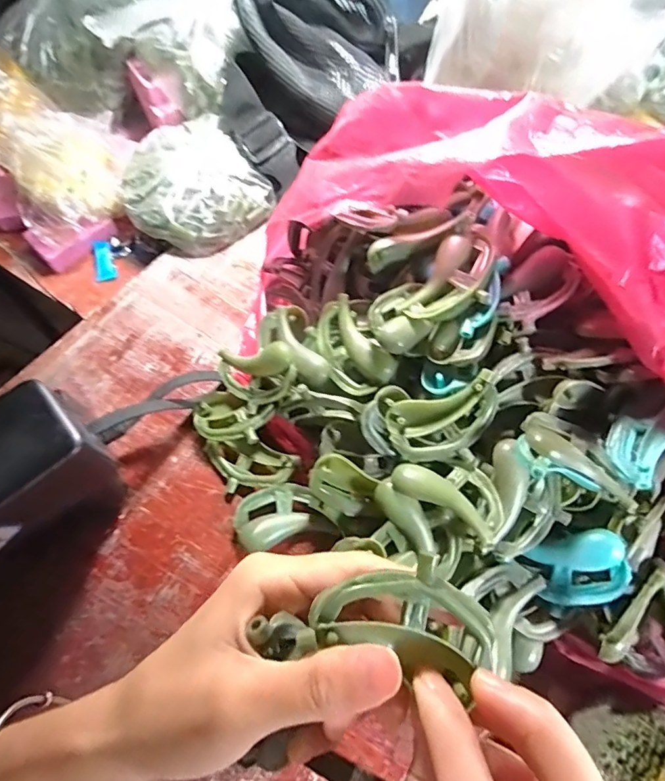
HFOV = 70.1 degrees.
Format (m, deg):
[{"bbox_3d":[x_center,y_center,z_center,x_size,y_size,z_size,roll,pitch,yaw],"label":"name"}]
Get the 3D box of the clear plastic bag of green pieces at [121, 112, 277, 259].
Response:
[{"bbox_3d":[-0.128,-0.180,0.414,0.112,0.044,0.127,-34,69,-14],"label":"clear plastic bag of green pieces"}]

